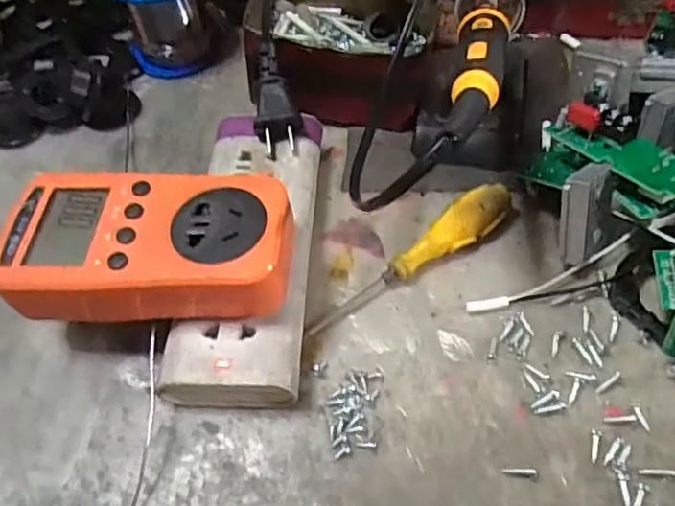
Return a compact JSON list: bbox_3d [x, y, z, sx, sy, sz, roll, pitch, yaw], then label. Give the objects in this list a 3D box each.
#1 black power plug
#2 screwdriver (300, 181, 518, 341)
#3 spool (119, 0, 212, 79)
[{"bbox_3d":[-0.036,-0.087,0.344,0.025,0.019,0.064,-7,77,-1],"label":"black power plug"},{"bbox_3d":[0.041,0.004,0.315,0.127,0.020,0.021,-35,60,-19],"label":"screwdriver"},{"bbox_3d":[-0.119,-0.167,0.420,0.059,0.063,0.059,-2,55,3],"label":"spool"}]

